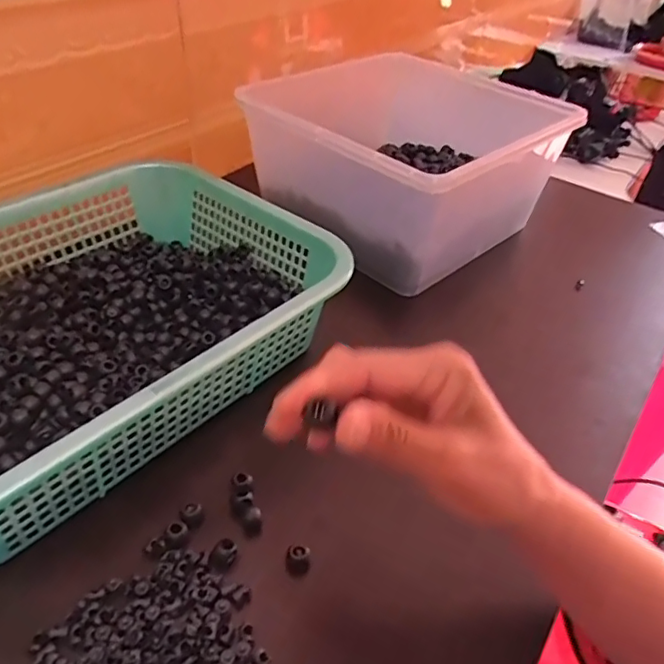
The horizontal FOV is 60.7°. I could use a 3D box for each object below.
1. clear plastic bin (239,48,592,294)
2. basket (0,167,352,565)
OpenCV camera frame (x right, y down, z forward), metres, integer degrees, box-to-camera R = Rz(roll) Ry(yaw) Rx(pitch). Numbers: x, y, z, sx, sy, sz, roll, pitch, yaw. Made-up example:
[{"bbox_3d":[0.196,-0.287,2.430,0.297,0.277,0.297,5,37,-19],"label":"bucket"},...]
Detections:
[{"bbox_3d":[0.106,-0.212,0.707,0.272,0.150,0.341,34,48,29],"label":"clear plastic bin"},{"bbox_3d":[-0.204,-0.008,0.464,0.284,0.088,0.379,32,47,28],"label":"basket"}]

